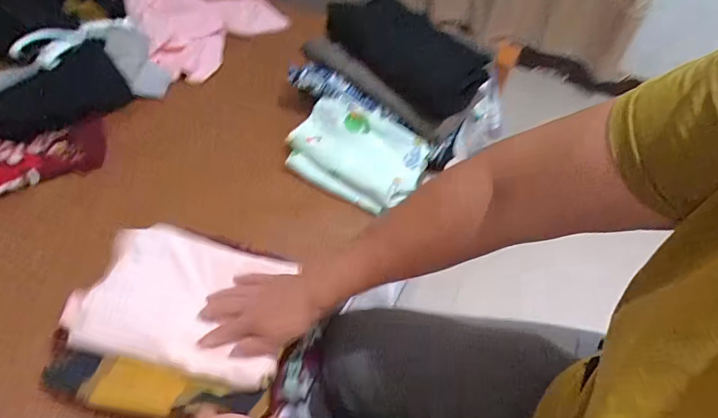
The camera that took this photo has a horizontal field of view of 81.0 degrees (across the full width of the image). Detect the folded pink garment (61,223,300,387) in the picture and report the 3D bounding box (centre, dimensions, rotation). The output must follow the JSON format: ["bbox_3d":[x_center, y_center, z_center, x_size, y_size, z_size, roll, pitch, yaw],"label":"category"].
[{"bbox_3d":[-0.219,0.108,0.512,0.266,0.051,0.165,13,49,5],"label":"folded pink garment"}]

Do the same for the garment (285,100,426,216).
[{"bbox_3d":[-0.002,-0.098,0.724,0.224,0.066,0.157,28,52,17],"label":"garment"}]

